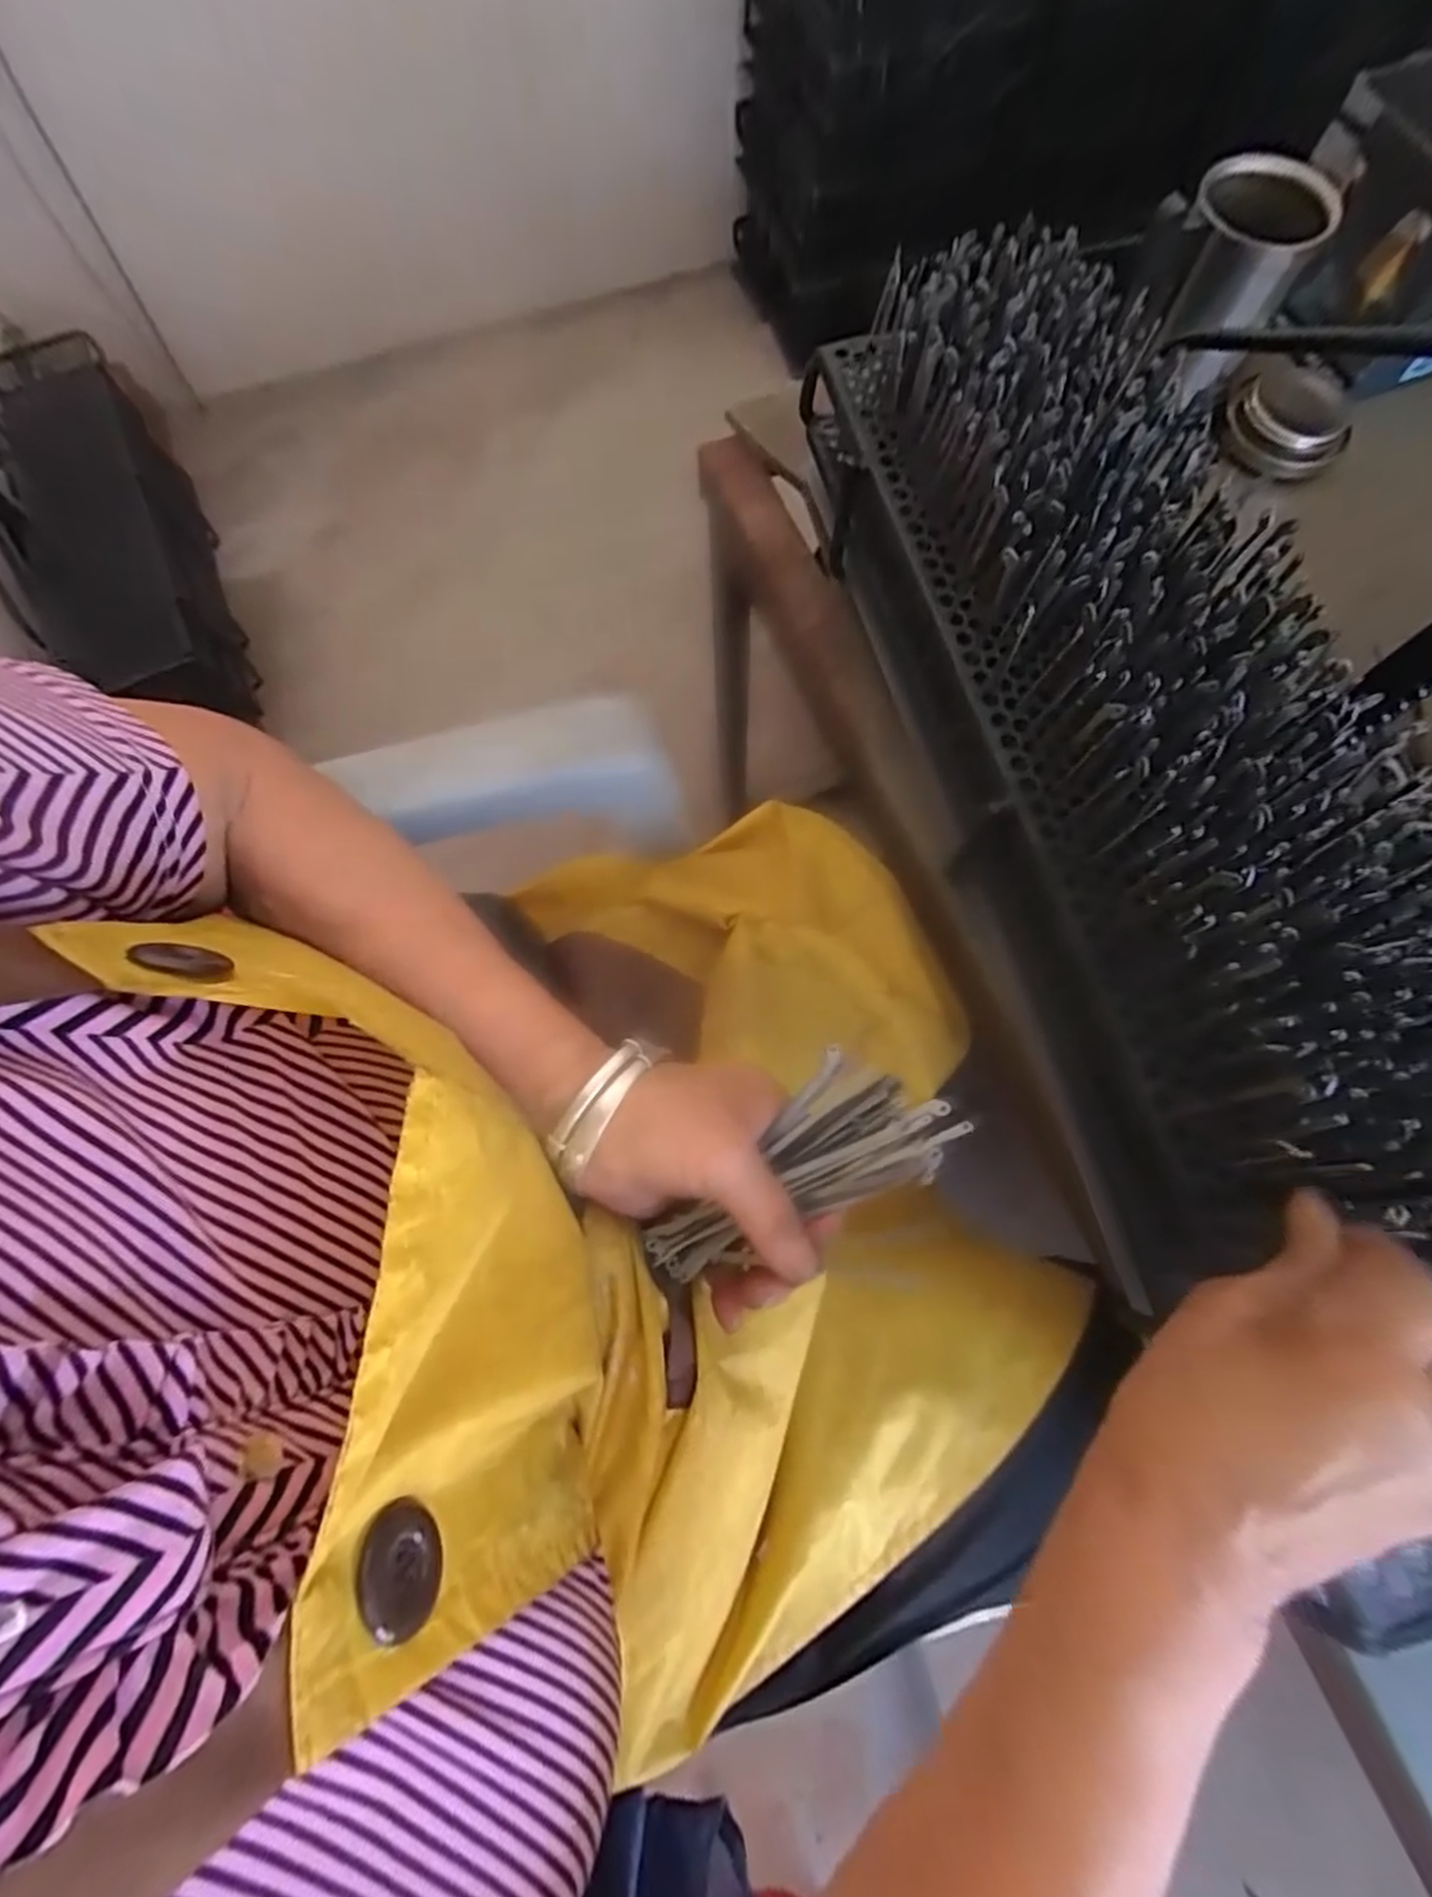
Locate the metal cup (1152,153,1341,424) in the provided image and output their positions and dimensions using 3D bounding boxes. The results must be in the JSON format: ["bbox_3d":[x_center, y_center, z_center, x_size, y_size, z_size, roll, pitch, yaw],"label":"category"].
[{"bbox_3d":[0.303,-0.396,0.429,0.074,0.079,0.089,21,74,7],"label":"metal cup"}]

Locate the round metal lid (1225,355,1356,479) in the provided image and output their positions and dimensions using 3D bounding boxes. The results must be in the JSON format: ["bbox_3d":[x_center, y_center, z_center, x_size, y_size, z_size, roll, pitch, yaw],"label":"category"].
[{"bbox_3d":[0.367,-0.342,0.460,0.076,0.024,0.076,0,73,0],"label":"round metal lid"}]

